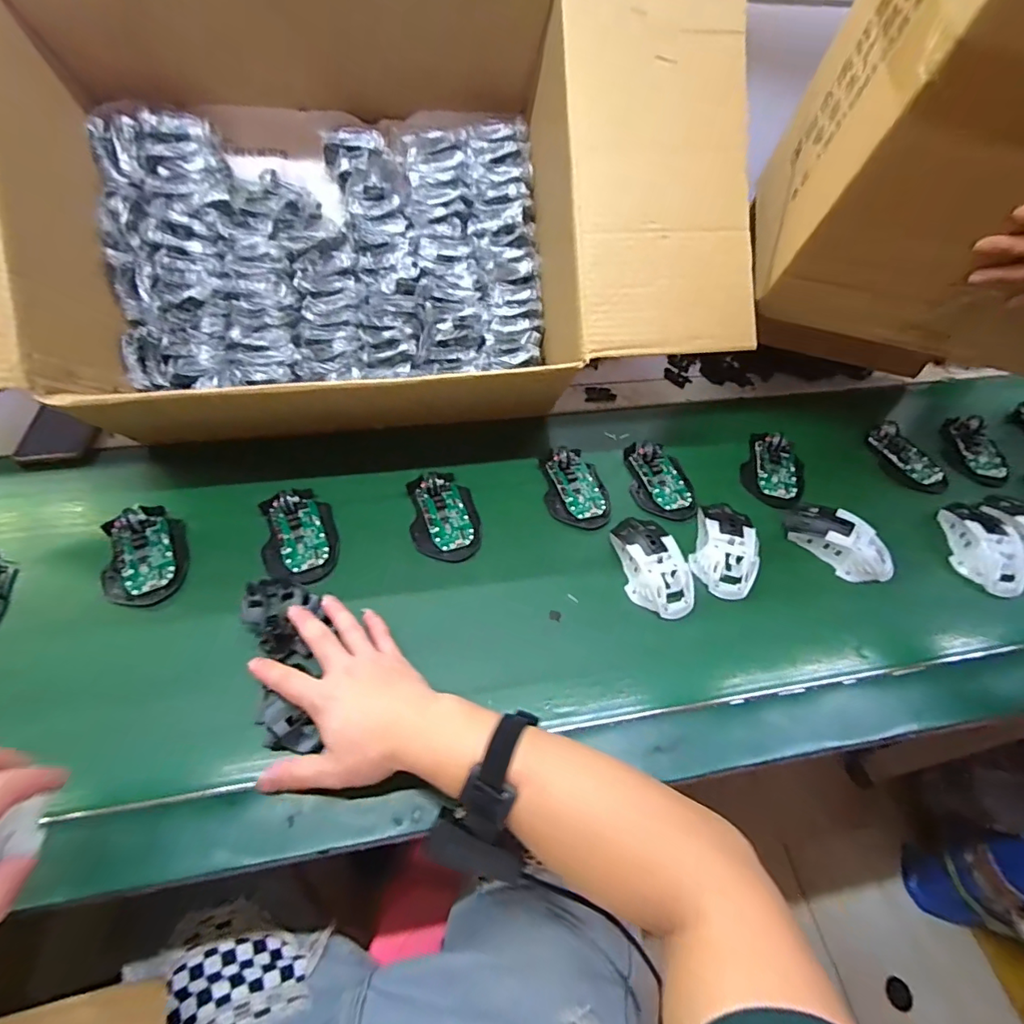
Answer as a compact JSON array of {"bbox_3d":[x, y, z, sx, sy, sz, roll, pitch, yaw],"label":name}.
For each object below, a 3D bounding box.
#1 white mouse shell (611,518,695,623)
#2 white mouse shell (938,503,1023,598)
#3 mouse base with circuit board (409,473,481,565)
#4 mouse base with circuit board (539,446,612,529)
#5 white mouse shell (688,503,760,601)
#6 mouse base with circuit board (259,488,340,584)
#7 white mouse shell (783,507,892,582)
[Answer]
[{"bbox_3d":[0.145,0.053,0.523,0.062,0.030,0.114,-13,54,-14],"label":"white mouse shell"},{"bbox_3d":[0.528,0.038,0.564,0.061,0.032,0.109,11,52,4],"label":"white mouse shell"},{"bbox_3d":[-0.075,0.002,0.563,0.074,0.021,0.113,-5,53,-8],"label":"mouse base with circuit board"},{"bbox_3d":[0.075,-0.032,0.594,0.070,0.023,0.107,-4,53,-7],"label":"mouse base with circuit board"},{"bbox_3d":[0.229,0.035,0.541,0.062,0.033,0.110,14,53,7],"label":"white mouse shell"},{"bbox_3d":[-0.225,0.023,0.536,0.073,0.022,0.112,-13,54,-14],"label":"mouse base with circuit board"},{"bbox_3d":[0.361,0.031,0.554,0.110,0.032,0.053,38,59,23],"label":"white mouse shell"}]

